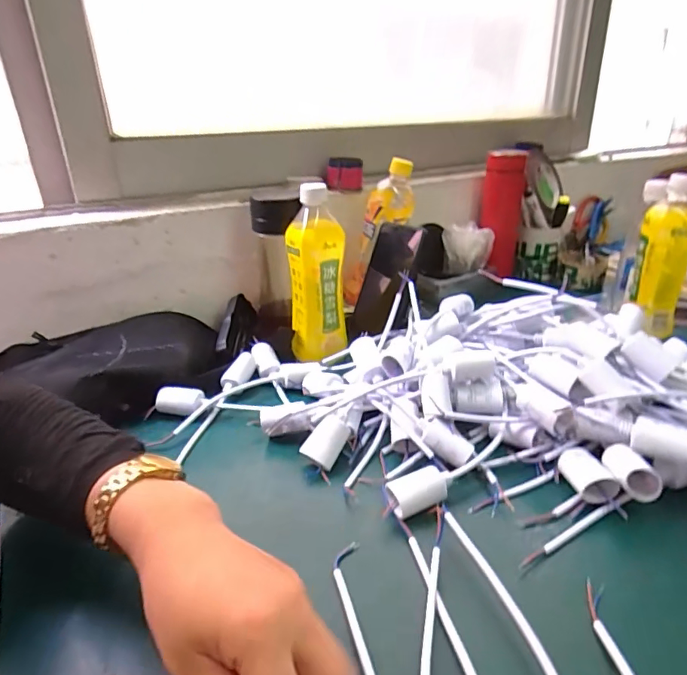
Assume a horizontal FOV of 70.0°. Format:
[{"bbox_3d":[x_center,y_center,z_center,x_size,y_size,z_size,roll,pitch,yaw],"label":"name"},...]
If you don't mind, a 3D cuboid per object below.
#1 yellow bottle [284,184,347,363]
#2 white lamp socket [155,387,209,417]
[{"bbox_3d":[-0.033,-0.072,0.584,0.065,0.200,0.056,-4,25,-5],"label":"yellow bottle"},{"bbox_3d":[-0.172,0.070,0.528,0.051,0.027,0.029,4,26,13],"label":"white lamp socket"}]

